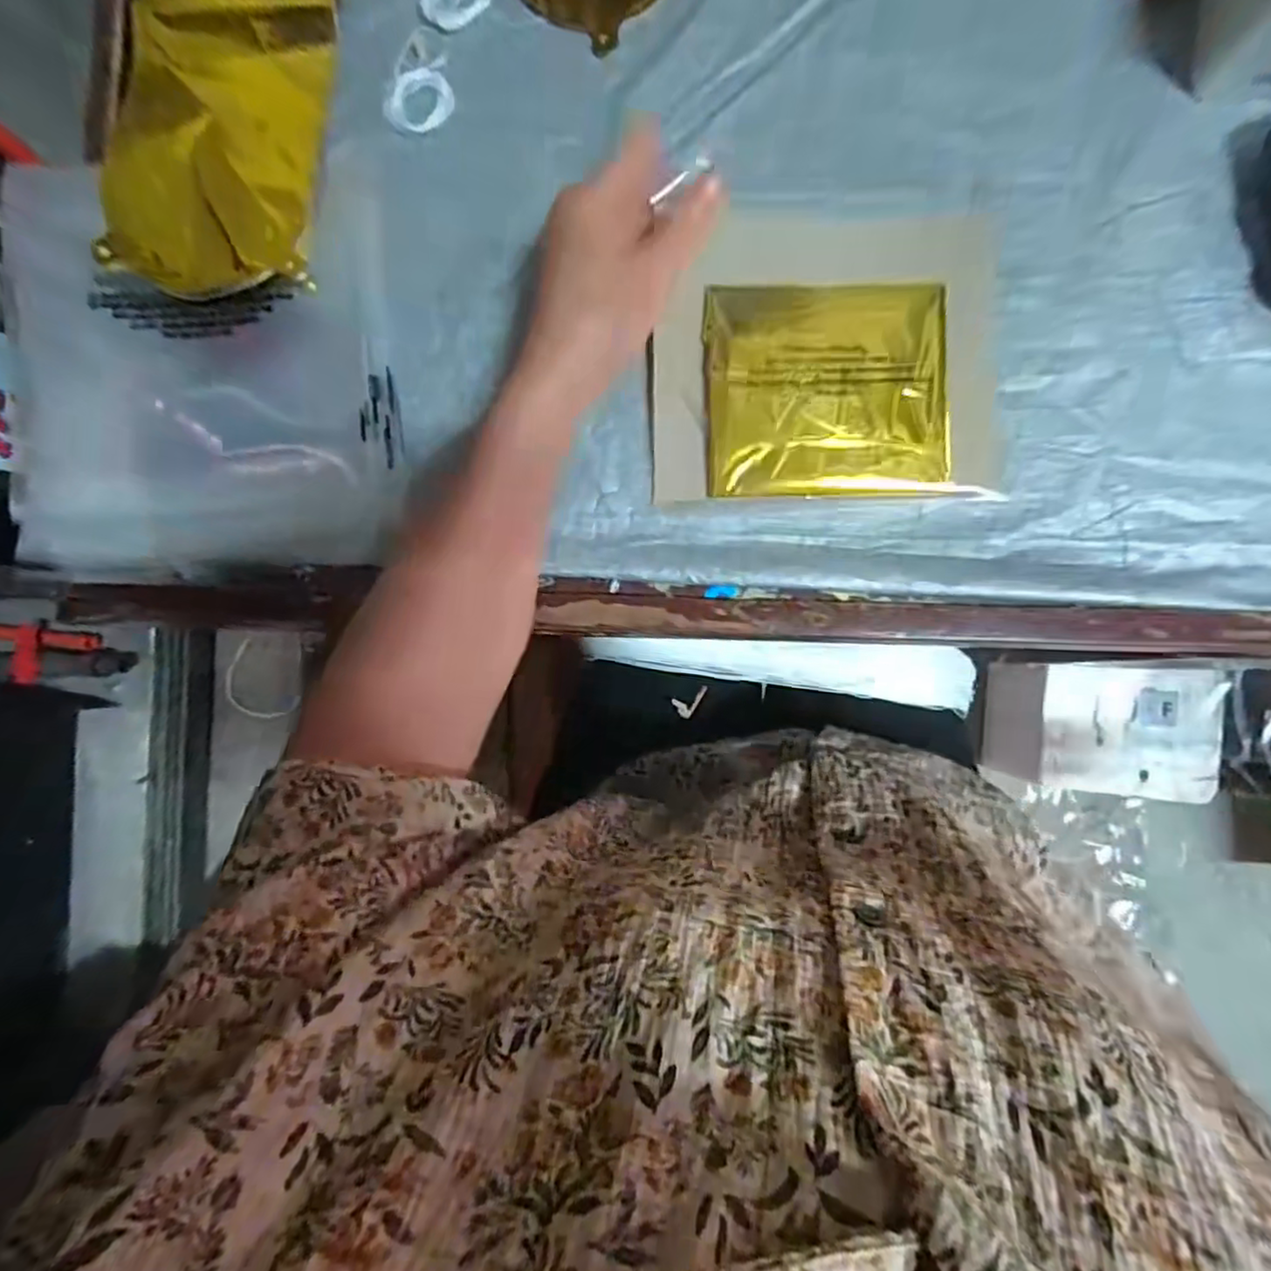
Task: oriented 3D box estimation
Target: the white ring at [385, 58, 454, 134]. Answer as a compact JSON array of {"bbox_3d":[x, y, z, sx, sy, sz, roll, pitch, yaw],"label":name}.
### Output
[{"bbox_3d":[-0.133,-0.331,0.396,0.042,0.004,0.044,0,85,3],"label":"white ring"}]

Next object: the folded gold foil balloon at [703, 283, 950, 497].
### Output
[{"bbox_3d":[0.108,-0.138,0.362,0.134,0.008,0.115,0,85,3],"label":"folded gold foil balloon"}]

